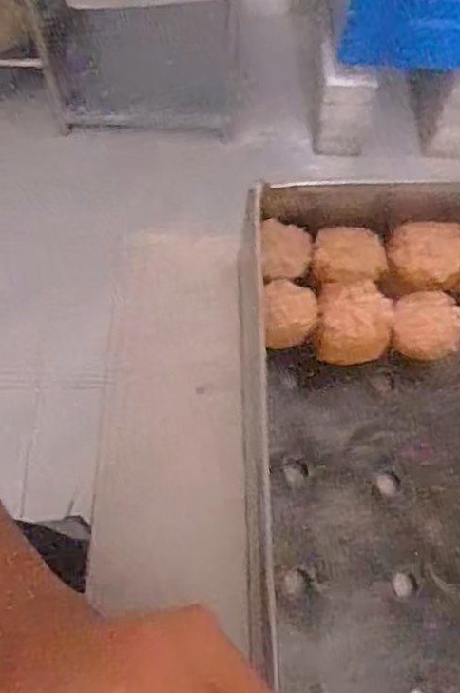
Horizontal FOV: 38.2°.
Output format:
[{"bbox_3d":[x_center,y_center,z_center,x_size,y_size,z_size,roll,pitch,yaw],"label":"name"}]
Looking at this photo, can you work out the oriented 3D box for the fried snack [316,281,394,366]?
[{"bbox_3d":[0.080,-0.016,0.429,0.047,0.042,0.043,6,68,1],"label":"fried snack"}]

